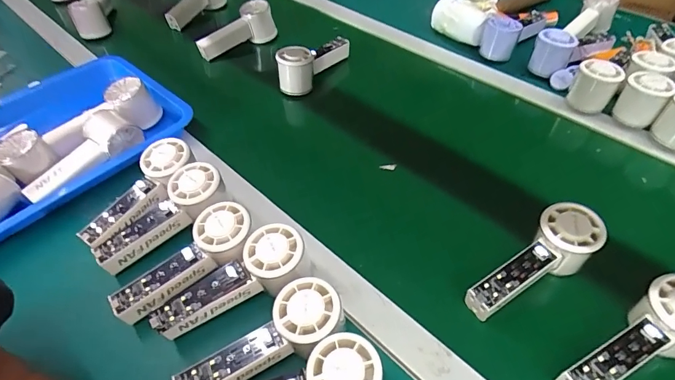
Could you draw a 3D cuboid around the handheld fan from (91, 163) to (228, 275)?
[{"bbox_3d":[-0.188,0.028,0.434,0.147,0.036,0.051,-42,58,-11],"label":"handheld fan"}]

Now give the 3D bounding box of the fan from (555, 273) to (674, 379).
[{"bbox_3d":[0.258,0.129,0.344,0.150,0.054,0.057,-20,45,-16],"label":"fan"}]

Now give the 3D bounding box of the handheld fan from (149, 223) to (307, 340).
[{"bbox_3d":[-0.095,0.091,0.384,0.147,0.046,0.056,-31,53,-5],"label":"handheld fan"}]

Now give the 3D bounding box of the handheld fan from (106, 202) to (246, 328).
[{"bbox_3d":[-0.146,0.072,0.394,0.145,0.034,0.055,-39,57,-9],"label":"handheld fan"}]

